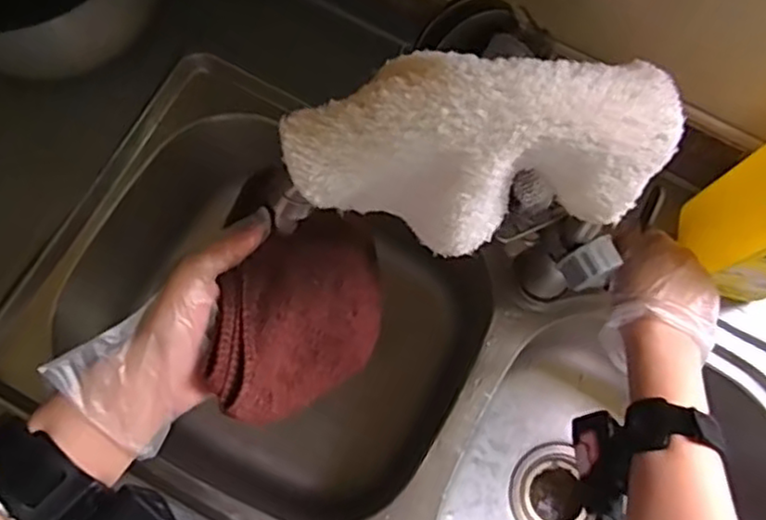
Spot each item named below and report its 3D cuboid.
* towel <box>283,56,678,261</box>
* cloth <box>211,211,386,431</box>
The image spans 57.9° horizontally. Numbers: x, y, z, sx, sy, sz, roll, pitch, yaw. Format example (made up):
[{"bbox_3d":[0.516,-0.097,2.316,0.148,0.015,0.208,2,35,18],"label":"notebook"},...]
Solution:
[{"bbox_3d":[0.048,-0.048,0.328,0.179,0.093,0.062,-3,75,-3],"label":"towel"},{"bbox_3d":[-0.049,0.037,0.450,0.025,0.119,0.140,7,74,46],"label":"cloth"}]

